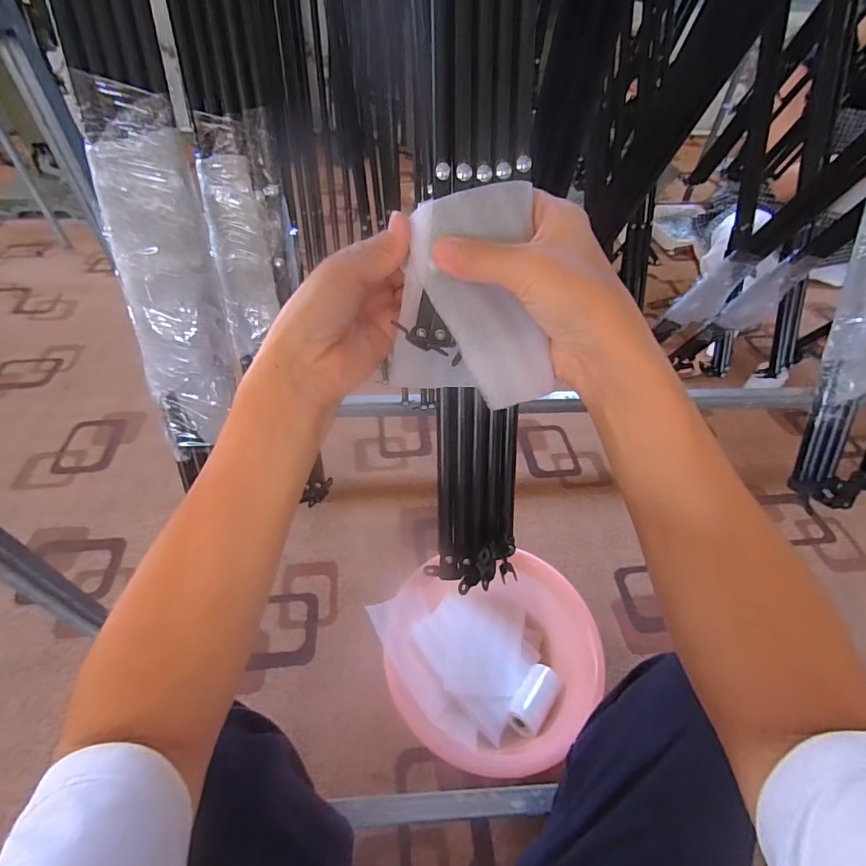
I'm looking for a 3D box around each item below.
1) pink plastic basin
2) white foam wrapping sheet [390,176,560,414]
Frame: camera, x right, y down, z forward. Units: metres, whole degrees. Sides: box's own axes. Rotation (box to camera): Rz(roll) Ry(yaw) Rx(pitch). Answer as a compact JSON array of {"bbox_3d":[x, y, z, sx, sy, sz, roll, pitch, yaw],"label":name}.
[{"bbox_3d":[0.097,0.399,0.816,0.366,0.111,0.340,16,49,14],"label":"pink plastic basin"},{"bbox_3d":[0.015,-0.068,0.238,0.081,0.019,0.112,-6,84,12],"label":"white foam wrapping sheet"}]

